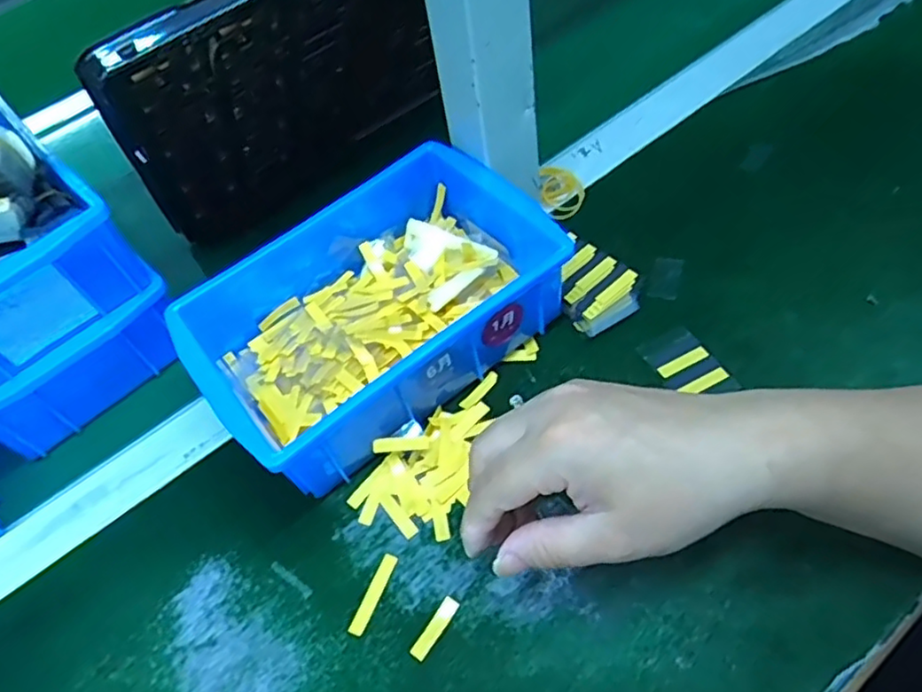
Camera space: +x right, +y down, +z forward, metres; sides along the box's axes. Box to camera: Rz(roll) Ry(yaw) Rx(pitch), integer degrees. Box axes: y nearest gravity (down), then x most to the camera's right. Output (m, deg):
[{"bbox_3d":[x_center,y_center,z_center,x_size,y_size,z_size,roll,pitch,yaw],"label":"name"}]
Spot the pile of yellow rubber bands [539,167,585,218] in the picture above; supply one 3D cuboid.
[{"bbox_3d":[0.071,-0.112,0.457,0.031,0.005,0.050,-3,53,8],"label":"pile of yellow rubber bands"}]

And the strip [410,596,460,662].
[{"bbox_3d":[-0.012,0.131,0.302,0.008,0.004,0.030,26,62,26],"label":"strip"}]

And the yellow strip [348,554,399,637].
[{"bbox_3d":[-0.043,0.120,0.316,0.008,0.004,0.040,15,58,20],"label":"yellow strip"}]

